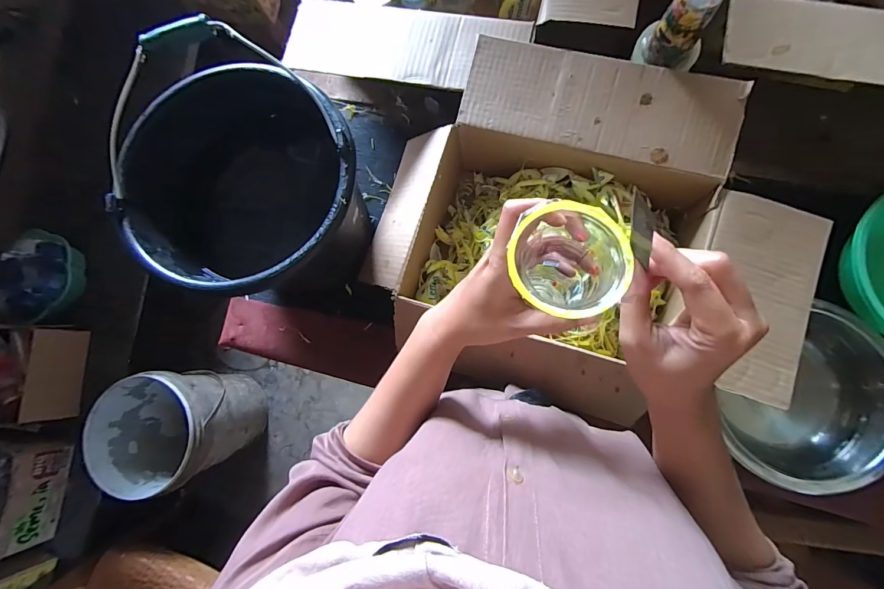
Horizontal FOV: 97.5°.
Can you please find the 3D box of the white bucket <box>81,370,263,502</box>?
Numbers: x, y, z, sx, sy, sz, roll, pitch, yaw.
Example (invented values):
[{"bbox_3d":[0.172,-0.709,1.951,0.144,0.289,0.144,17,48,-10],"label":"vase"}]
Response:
[{"bbox_3d":[-0.730,0.369,1.133,0.282,0.357,0.293,-1,83,6],"label":"white bucket"}]

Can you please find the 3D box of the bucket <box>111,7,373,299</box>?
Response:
[{"bbox_3d":[-0.227,-0.121,0.541,0.273,0.288,0.251,-1,83,6],"label":"bucket"}]

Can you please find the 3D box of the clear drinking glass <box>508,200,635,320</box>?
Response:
[{"bbox_3d":[0.083,-0.017,0.280,0.070,0.101,0.072,-1,83,6],"label":"clear drinking glass"}]

